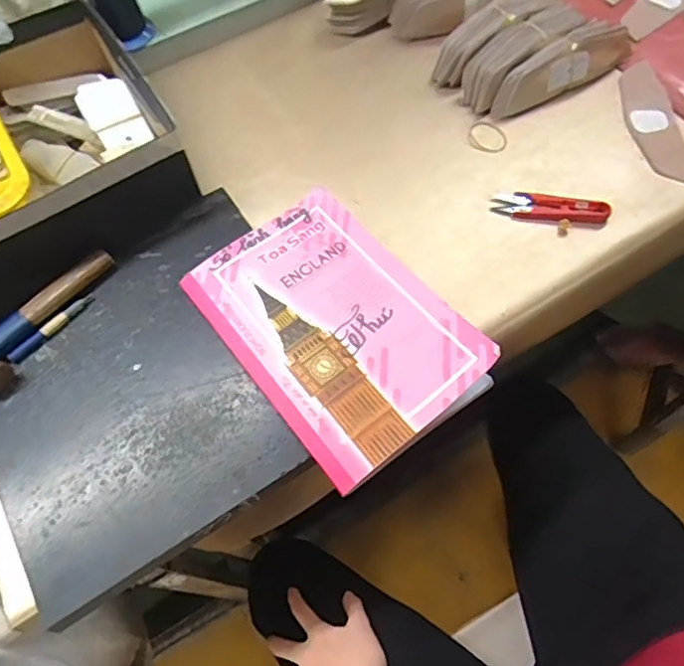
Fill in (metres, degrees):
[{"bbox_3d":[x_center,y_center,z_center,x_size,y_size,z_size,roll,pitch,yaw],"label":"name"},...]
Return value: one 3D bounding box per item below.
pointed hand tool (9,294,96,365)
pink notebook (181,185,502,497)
[{"bbox_3d":[-0.268,-0.005,0.515,0.009,0.012,0.087,35,70,18],"label":"pointed hand tool"},{"bbox_3d":[-0.009,-0.013,0.487,0.168,0.014,0.253,-37,66,-12],"label":"pink notebook"}]

